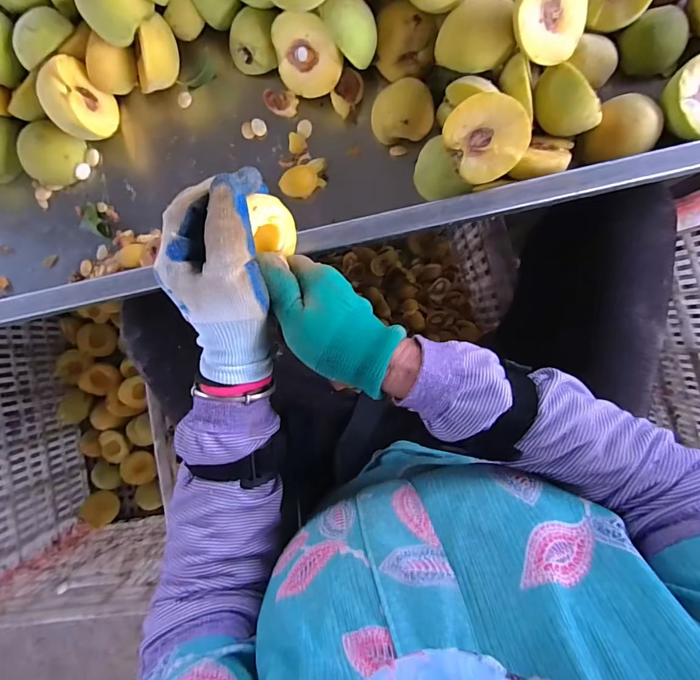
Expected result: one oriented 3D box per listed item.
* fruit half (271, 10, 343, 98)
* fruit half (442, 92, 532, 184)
[{"bbox_3d":[-0.035,-0.265,0.368,0.062,0.065,0.031,6,52,23],"label":"fruit half"},{"bbox_3d":[0.111,-0.165,0.334,0.056,0.041,0.064,-31,89,4],"label":"fruit half"}]

